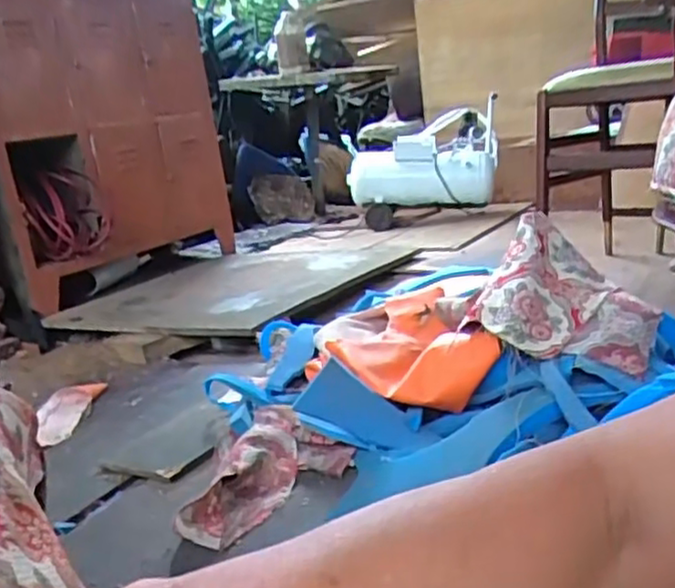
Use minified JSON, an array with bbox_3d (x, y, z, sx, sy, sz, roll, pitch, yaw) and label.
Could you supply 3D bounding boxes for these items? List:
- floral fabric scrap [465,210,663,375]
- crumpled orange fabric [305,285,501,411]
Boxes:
[{"bbox_3d":[0.323,-0.010,0.980,0.236,0.130,0.251,2,19,28],"label":"floral fabric scrap"},{"bbox_3d":[0.081,0.077,1.113,0.233,0.098,0.376,-6,15,-5],"label":"crumpled orange fabric"}]

